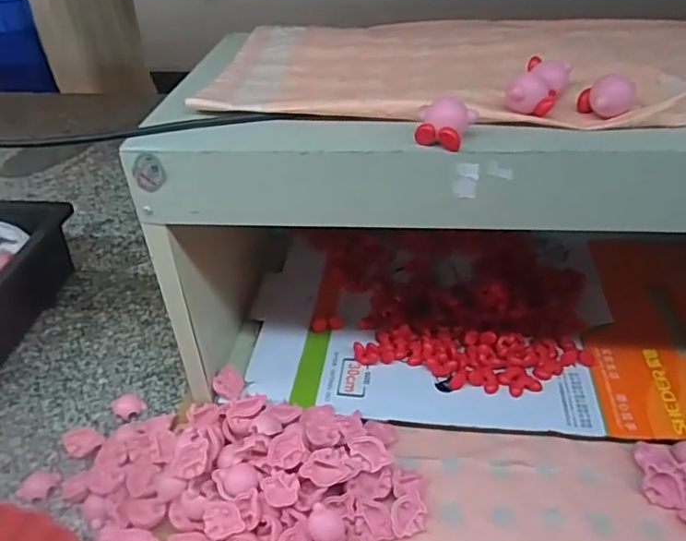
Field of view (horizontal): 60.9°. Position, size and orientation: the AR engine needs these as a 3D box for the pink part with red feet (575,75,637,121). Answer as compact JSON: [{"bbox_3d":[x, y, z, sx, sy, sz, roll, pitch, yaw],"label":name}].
[{"bbox_3d":[0.188,-0.124,0.416,0.036,0.025,0.027,16,42,23],"label":"pink part with red feet"}]

